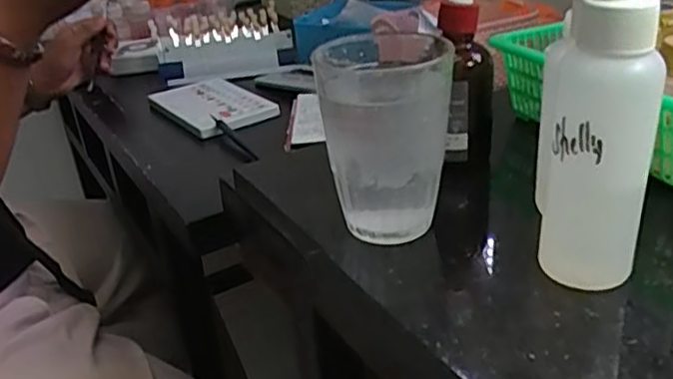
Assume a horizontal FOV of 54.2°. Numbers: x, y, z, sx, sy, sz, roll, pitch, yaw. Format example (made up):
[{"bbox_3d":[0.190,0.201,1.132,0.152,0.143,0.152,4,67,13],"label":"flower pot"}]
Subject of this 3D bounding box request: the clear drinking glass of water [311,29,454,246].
[{"bbox_3d":[0.025,-0.029,0.335,0.062,0.091,0.068,-6,27,0],"label":"clear drinking glass of water"}]

